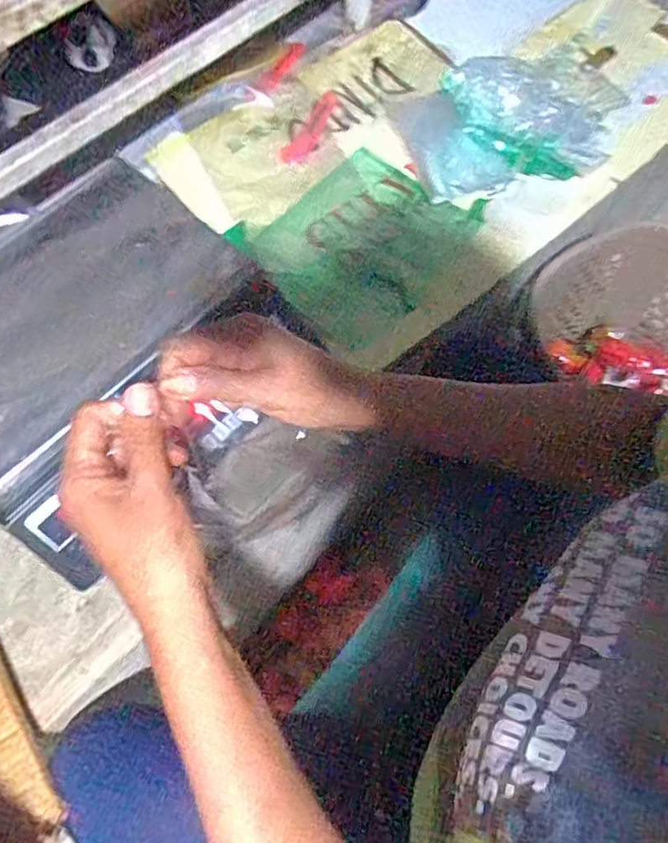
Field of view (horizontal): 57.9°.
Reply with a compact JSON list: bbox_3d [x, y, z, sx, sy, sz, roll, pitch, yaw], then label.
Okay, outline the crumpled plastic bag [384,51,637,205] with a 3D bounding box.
[{"bbox_3d":[0.221,-0.403,0.776,0.258,0.097,0.183,-12,67,-4],"label":"crumpled plastic bag"}]

